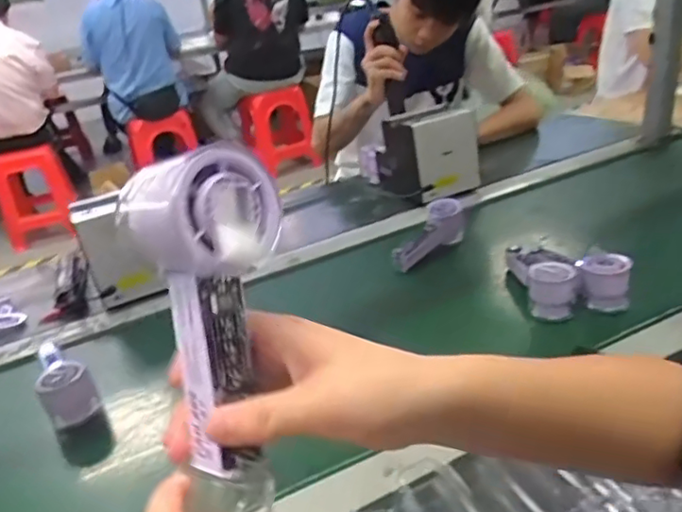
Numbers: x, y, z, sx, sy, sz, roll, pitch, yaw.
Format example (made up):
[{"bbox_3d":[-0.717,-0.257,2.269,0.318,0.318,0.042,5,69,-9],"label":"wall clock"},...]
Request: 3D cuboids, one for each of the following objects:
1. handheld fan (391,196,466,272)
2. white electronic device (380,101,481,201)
[{"bbox_3d":[0.134,-0.028,0.937,0.043,0.067,0.152,21,51,42],"label":"handheld fan"},{"bbox_3d":[0.161,-0.185,1.096,0.127,0.158,0.140,-23,32,-25],"label":"white electronic device"}]

